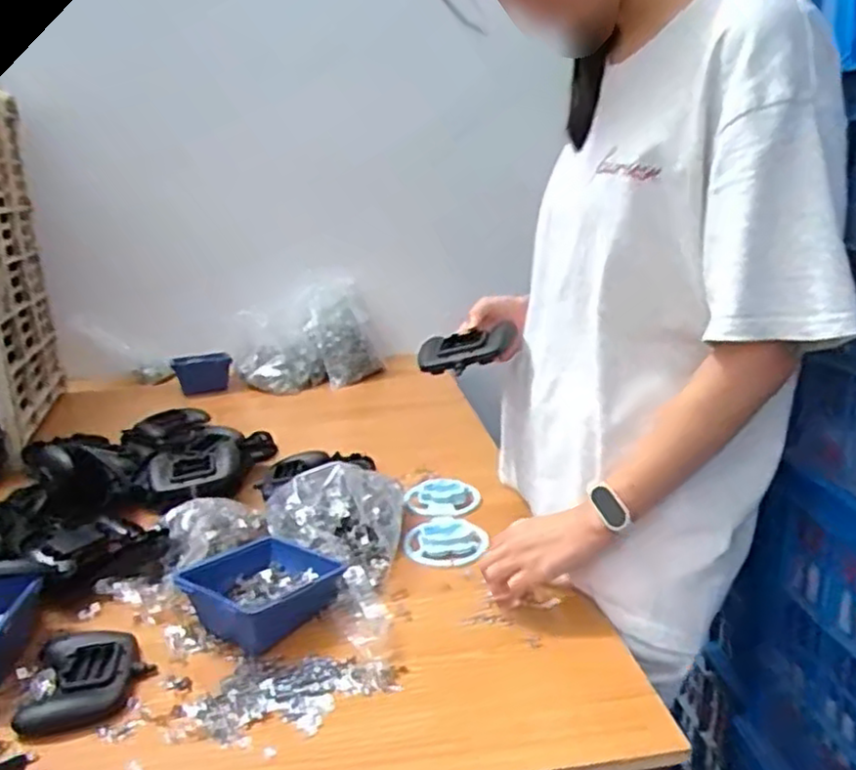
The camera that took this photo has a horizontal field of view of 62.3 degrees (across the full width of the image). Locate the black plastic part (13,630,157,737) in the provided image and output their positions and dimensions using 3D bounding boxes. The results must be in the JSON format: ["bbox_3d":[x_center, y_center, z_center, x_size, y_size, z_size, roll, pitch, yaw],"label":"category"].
[{"bbox_3d":[-0.308,0.261,0.646,0.099,0.024,0.118,-6,18,-13],"label":"black plastic part"}]

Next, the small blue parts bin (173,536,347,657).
[{"bbox_3d":[-0.174,0.211,0.740,0.128,0.064,0.139,9,21,30],"label":"small blue parts bin"}]

